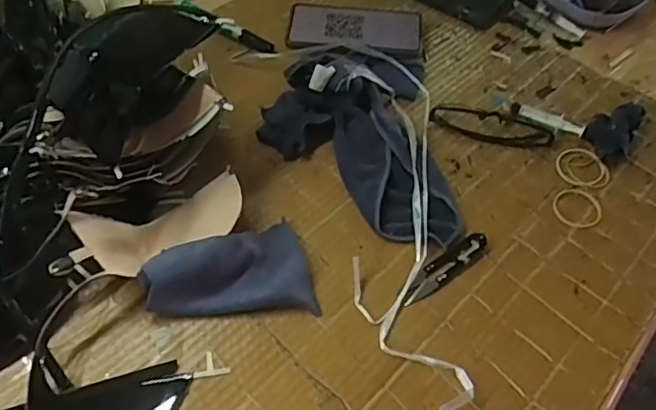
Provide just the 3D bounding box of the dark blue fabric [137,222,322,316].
[{"bbox_3d":[-0.085,0.054,0.504,0.139,0.043,0.090,-10,56,-11],"label":"dark blue fabric"}]

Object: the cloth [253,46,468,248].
[{"bbox_3d":[0.029,-0.082,0.596,0.181,0.060,0.250,-2,55,-6],"label":"cloth"}]

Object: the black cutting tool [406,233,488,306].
[{"bbox_3d":[0.109,0.056,0.538,0.100,0.009,0.022,-35,64,-25],"label":"black cutting tool"}]

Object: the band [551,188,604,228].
[{"bbox_3d":[0.252,0.002,0.587,0.048,0.004,0.046,2,55,-3],"label":"band"}]

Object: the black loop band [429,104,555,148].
[{"bbox_3d":[0.180,-0.089,0.639,0.133,0.016,0.046,11,55,3],"label":"black loop band"}]

